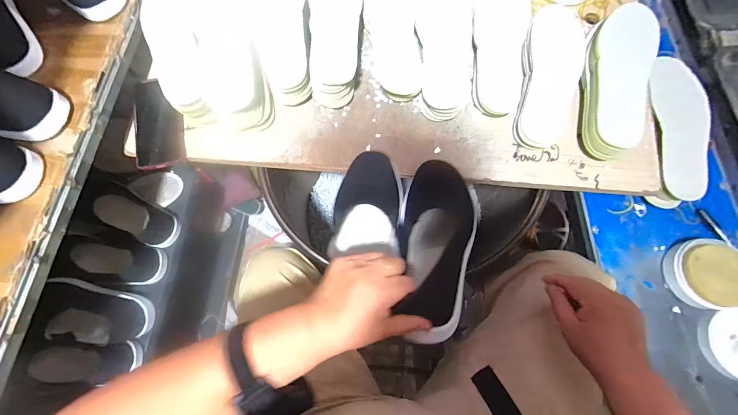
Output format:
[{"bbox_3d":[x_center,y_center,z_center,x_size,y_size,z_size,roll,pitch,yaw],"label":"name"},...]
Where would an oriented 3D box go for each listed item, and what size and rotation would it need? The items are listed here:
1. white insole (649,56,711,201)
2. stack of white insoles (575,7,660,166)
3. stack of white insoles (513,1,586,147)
[{"bbox_3d":[0.549,-0.144,0.613,0.029,0.095,0.274,3,73,2],"label":"white insole"},{"bbox_3d":[0.398,-0.203,0.561,0.096,0.073,0.263,17,73,6],"label":"stack of white insoles"},{"bbox_3d":[0.308,-0.240,0.583,0.101,0.053,0.283,16,73,6],"label":"stack of white insoles"}]

